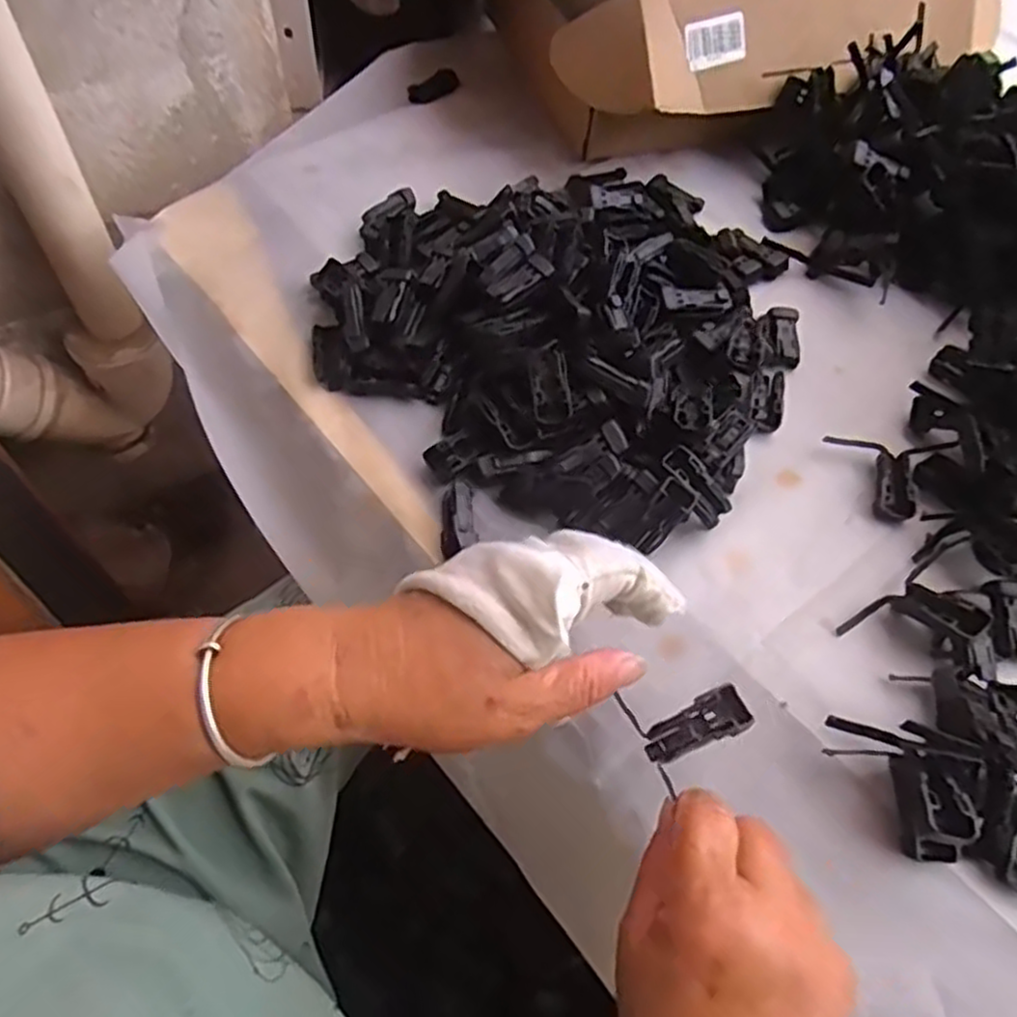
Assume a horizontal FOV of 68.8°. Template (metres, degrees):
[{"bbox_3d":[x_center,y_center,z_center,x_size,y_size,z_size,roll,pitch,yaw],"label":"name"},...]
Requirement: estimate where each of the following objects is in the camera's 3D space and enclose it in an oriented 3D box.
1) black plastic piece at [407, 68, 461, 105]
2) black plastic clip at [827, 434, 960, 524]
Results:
[{"bbox_3d":[-0.064,-0.367,0.648,0.050,0.006,0.025,-41,88,-17],"label":"black plastic piece"},{"bbox_3d":[0.234,-0.018,0.447,0.074,0.011,0.054,5,58,0],"label":"black plastic clip"}]

